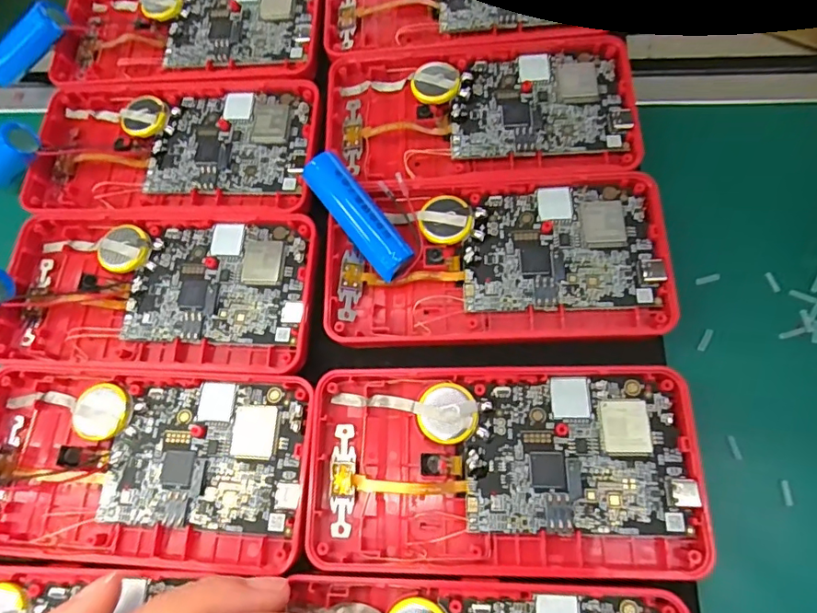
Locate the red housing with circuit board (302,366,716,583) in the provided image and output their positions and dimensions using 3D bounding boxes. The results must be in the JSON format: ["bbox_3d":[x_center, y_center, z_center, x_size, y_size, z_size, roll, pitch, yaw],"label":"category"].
[{"bbox_3d":[0.028,0.051,0.162,0.119,0.010,0.061,-1,70,5],"label":"red housing with circuit board"}]

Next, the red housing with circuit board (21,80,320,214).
[{"bbox_3d":[-0.098,-0.066,0.217,0.120,0.018,0.058,0,71,6],"label":"red housing with circuit board"}]

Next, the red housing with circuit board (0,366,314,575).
[{"bbox_3d":[-0.093,0.054,0.177,0.119,0.018,0.062,1,71,6],"label":"red housing with circuit board"}]

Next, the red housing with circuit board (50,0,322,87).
[{"bbox_3d":[-0.099,-0.130,0.237,0.121,0.017,0.065,0,70,6],"label":"red housing with circuit board"}]

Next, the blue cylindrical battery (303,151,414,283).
[{"bbox_3d":[-0.018,-0.033,0.188,0.015,0.014,0.050,-37,86,-10],"label":"blue cylindrical battery"}]

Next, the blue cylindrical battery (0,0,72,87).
[{"bbox_3d":[-0.176,-0.119,0.234,0.052,0.015,0.015,-21,71,25],"label":"blue cylindrical battery"}]

